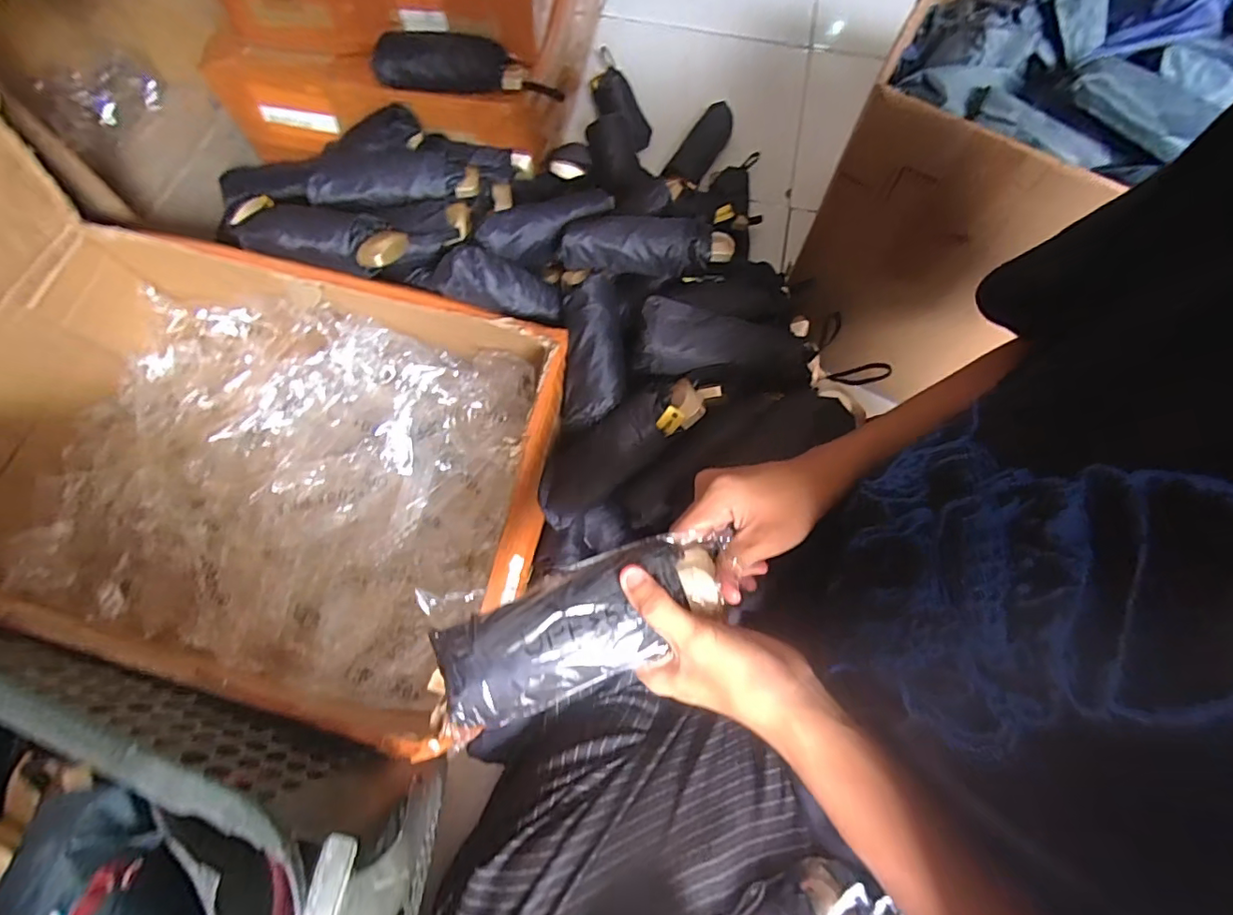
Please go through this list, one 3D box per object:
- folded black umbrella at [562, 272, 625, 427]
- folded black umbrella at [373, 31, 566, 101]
[{"bbox_3d":[-0.023,-0.111,0.516,0.057,0.043,0.162,0,68,-1],"label":"folded black umbrella"},{"bbox_3d":[-0.176,-0.464,0.630,0.209,0.048,0.058,3,68,0],"label":"folded black umbrella"}]

